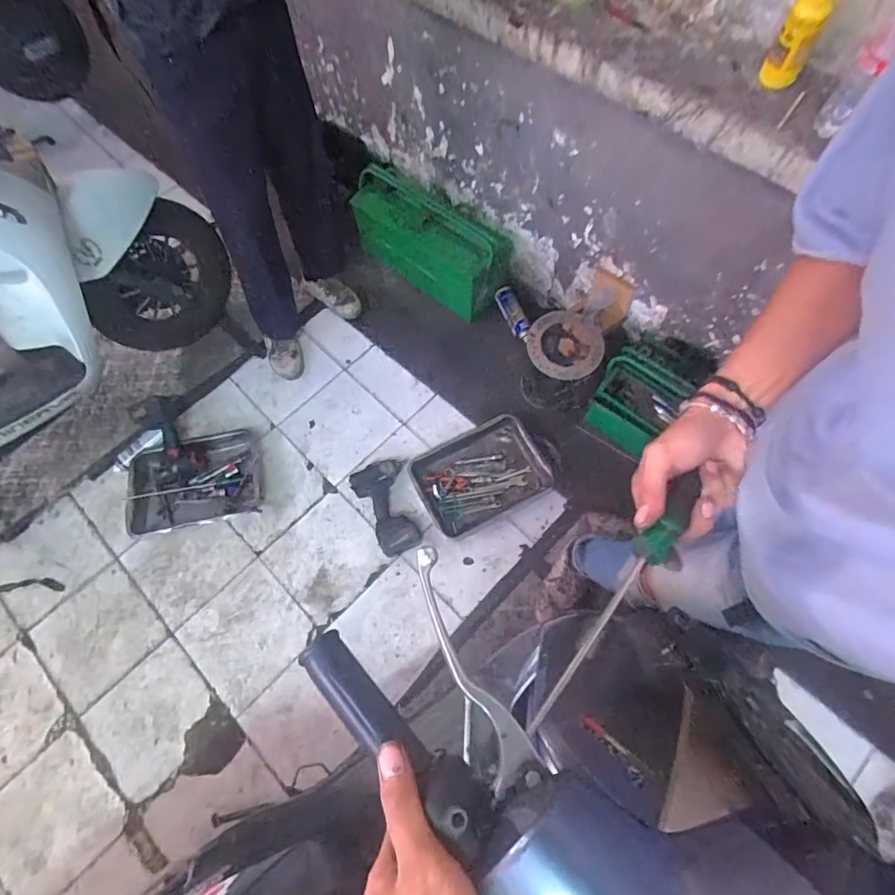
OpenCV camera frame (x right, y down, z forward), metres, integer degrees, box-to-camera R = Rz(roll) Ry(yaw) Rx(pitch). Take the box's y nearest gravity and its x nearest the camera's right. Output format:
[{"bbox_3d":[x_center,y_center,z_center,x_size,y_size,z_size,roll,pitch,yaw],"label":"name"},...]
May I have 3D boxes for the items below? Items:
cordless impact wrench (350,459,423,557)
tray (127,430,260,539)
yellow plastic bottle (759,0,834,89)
[{"bbox_3d":[-0.178,0.170,1.390,0.161,0.077,0.293,-23,69,-7],"label":"cordless impact wrench"},{"bbox_3d":[-0.779,0.107,1.434,0.390,0.071,0.300,-17,68,-5],"label":"tray"},{"bbox_3d":[0.619,-0.723,0.821,0.062,0.155,0.048,28,72,13],"label":"yellow plastic bottle"}]

